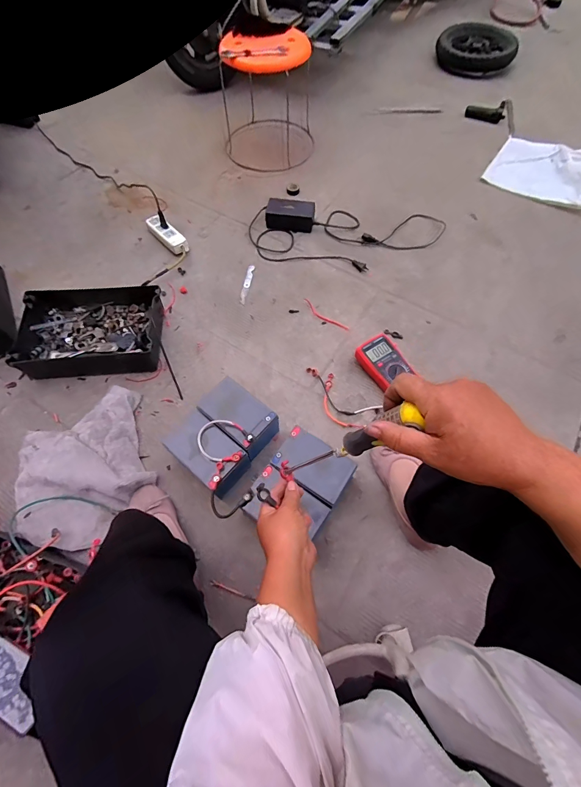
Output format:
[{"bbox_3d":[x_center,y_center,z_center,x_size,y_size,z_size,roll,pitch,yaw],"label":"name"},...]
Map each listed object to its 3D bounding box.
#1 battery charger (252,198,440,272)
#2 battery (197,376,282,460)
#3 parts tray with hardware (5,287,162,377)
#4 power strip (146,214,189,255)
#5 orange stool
[{"bbox_3d":[0.166,-0.494,1.054,0.592,0.058,0.263,7,64,3],"label":"battery charger"},{"bbox_3d":[-0.110,0.060,0.767,0.162,0.102,0.099,38,70,16],"label":"battery"},{"bbox_3d":[-0.498,-0.172,0.898,0.352,0.083,0.248,-3,64,-2],"label":"parts tray with hardware"},{"bbox_3d":[-0.384,-0.489,1.068,0.056,0.035,0.179,-39,70,-17],"label":"power strip"},{"bbox_3d":[-0.079,-1.031,1.208,0.294,0.298,0.322,-7,64,-4],"label":"orange stool"}]

